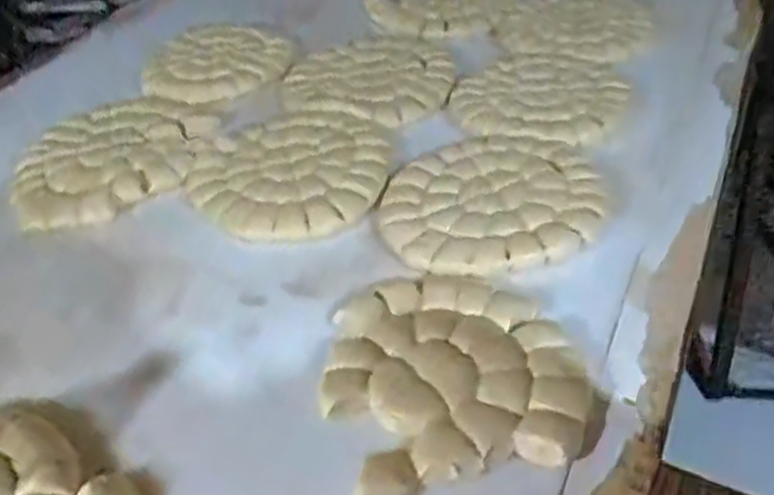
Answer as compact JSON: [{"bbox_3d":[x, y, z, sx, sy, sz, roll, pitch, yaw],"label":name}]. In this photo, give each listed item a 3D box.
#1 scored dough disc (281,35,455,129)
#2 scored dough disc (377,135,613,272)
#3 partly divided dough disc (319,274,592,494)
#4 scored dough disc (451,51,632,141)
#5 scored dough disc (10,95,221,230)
[{"bbox_3d":[-0.028,-0.268,1.173,0.265,0.023,0.276,-3,39,2],"label":"scored dough disc"},{"bbox_3d":[0.131,-0.065,0.913,0.270,0.021,0.251,-3,39,2],"label":"scored dough disc"},{"bbox_3d":[0.054,0.109,0.708,0.227,0.024,0.244,-3,39,2],"label":"partly divided dough disc"},{"bbox_3d":[0.223,-0.225,1.100,0.225,0.024,0.262,26,48,32],"label":"scored dough disc"},{"bbox_3d":[-0.392,-0.141,1.069,0.256,0.045,0.330,5,40,11],"label":"scored dough disc"}]

